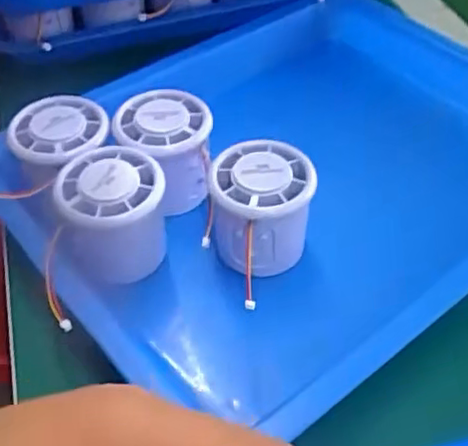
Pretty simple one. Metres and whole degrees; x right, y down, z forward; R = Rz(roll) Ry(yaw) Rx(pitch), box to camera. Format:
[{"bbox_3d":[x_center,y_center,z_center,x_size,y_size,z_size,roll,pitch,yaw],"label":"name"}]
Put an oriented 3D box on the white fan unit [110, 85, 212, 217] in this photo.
[{"bbox_3d":[-0.041,-0.041,0.384,0.055,0.056,0.049,18,49,15],"label":"white fan unit"}]

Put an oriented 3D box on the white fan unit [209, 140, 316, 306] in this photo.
[{"bbox_3d":[0.014,-0.006,0.352,0.058,0.058,0.056,-31,55,-26],"label":"white fan unit"}]

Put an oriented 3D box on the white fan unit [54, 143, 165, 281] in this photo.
[{"bbox_3d":[-0.065,-0.002,0.351,0.057,0.056,0.062,0,47,0],"label":"white fan unit"}]

